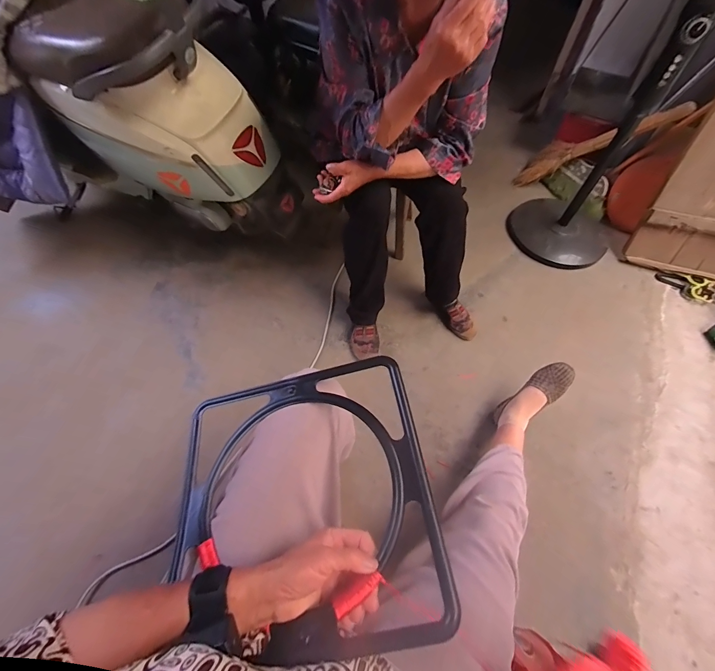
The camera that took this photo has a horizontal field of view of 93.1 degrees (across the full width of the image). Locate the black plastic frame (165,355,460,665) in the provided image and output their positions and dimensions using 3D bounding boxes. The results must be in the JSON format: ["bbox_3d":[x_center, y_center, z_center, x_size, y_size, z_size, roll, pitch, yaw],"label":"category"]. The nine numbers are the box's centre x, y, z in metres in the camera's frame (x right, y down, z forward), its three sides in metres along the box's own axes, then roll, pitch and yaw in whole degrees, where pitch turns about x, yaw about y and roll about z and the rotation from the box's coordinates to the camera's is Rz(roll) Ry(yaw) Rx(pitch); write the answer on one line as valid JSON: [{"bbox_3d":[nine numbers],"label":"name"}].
[{"bbox_3d":[-0.078,0.198,0.435,0.334,0.037,0.327,-13,54,4],"label":"black plastic frame"}]

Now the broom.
[{"bbox_3d":[0.953,-0.772,1.369,0.169,0.091,0.590,-46,26,-24],"label":"broom"}]

